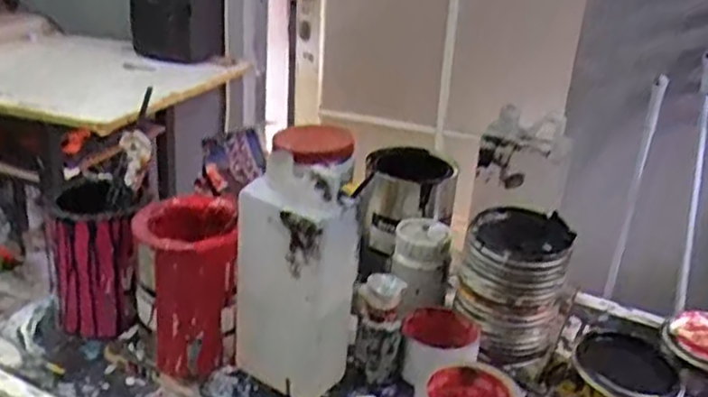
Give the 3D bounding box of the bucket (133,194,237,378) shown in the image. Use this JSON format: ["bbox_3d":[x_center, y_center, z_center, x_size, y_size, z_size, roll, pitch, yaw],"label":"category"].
[{"bbox_3d":[-0.162,0.093,0.711,0.086,0.166,0.093,4,24,-2],"label":"bucket"}]

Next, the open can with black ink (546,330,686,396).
[{"bbox_3d":[0.259,0.175,0.717,0.119,0.056,0.111,4,24,-2],"label":"open can with black ink"}]

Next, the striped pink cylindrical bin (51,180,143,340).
[{"bbox_3d":[-0.267,0.066,0.764,0.091,0.153,0.100,-5,26,-20],"label":"striped pink cylindrical bin"}]

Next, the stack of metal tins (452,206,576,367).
[{"bbox_3d":[0.162,0.086,0.753,0.106,0.135,0.094,10,25,12],"label":"stack of metal tins"}]

